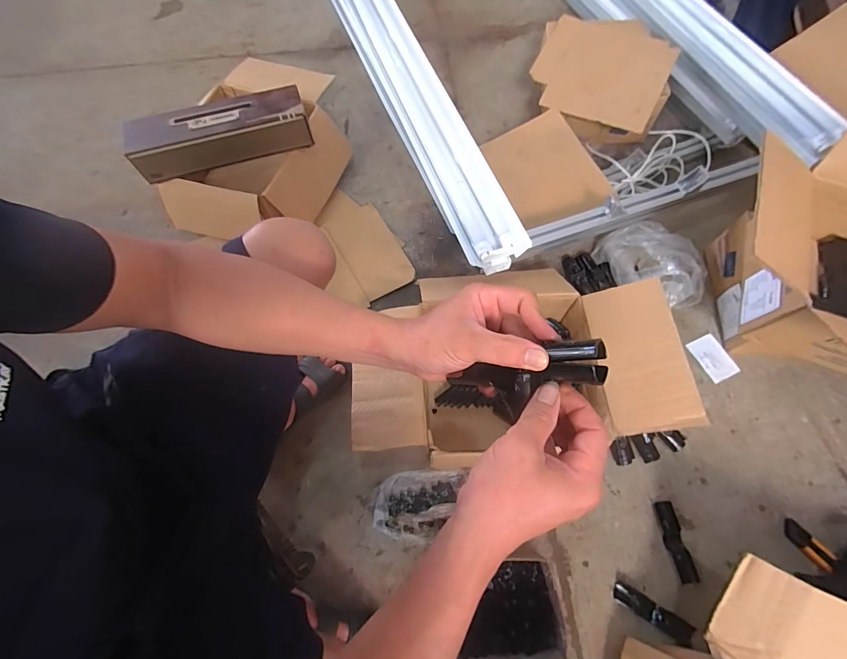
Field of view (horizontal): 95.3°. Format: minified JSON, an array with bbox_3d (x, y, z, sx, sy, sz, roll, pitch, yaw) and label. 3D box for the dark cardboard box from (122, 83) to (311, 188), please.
[{"bbox_3d":[-0.460,-0.443,0.879,0.394,0.085,0.103,-15,66,-5],"label":"dark cardboard box"}]

